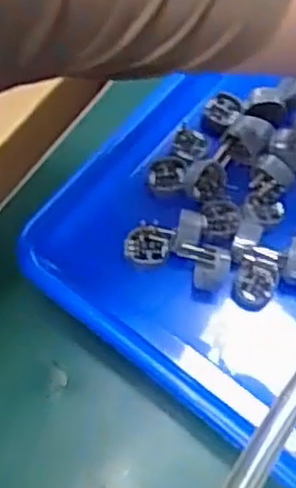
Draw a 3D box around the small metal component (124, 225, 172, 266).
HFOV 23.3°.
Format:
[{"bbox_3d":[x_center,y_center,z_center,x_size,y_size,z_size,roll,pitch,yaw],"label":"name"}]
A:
[{"bbox_3d":[0.000,0.002,0.463,0.028,0.012,0.024,7,67,3],"label":"small metal component"}]

